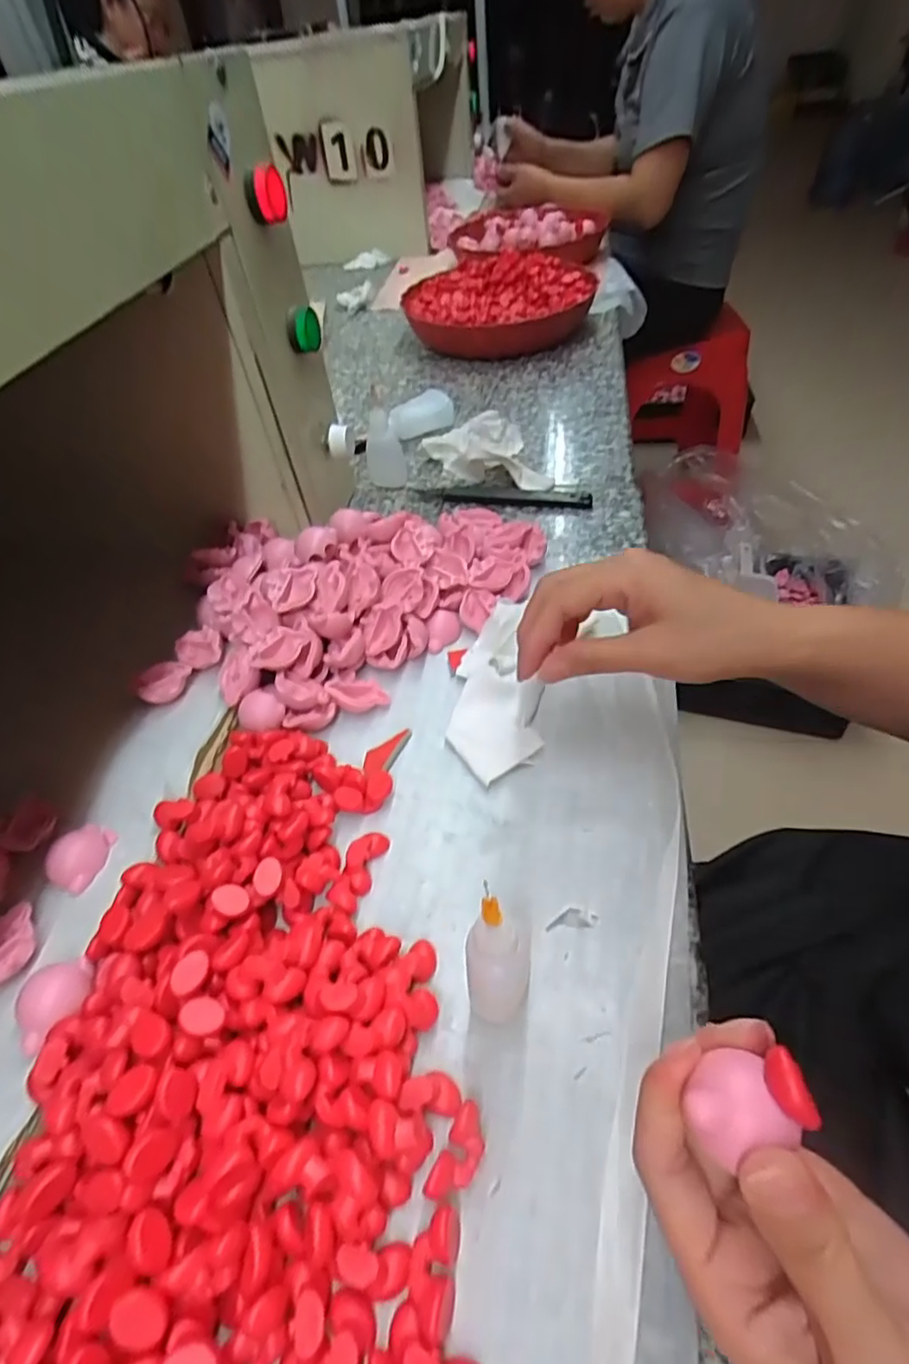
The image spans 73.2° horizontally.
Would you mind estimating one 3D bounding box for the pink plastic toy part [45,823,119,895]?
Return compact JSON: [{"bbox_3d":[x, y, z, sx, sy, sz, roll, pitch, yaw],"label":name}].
[{"bbox_3d":[-0.185,0.085,0.302,0.023,0.012,0.035,-1,49,6],"label":"pink plastic toy part"}]

